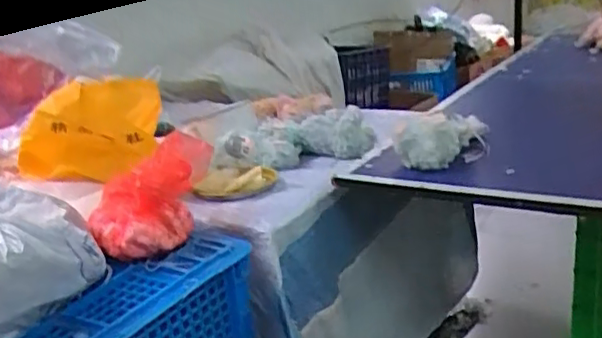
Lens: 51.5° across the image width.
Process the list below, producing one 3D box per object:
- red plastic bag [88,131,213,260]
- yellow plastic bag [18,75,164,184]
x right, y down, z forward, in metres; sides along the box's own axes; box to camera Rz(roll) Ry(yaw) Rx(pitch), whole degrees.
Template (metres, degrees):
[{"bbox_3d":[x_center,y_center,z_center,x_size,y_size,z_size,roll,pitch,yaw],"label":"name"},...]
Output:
[{"bbox_3d":[-0.196,0.025,0.841,0.154,0.105,0.224,-7,18,-4],"label":"red plastic bag"},{"bbox_3d":[-0.330,-0.049,0.932,0.250,0.147,0.078,-20,11,26],"label":"yellow plastic bag"}]

